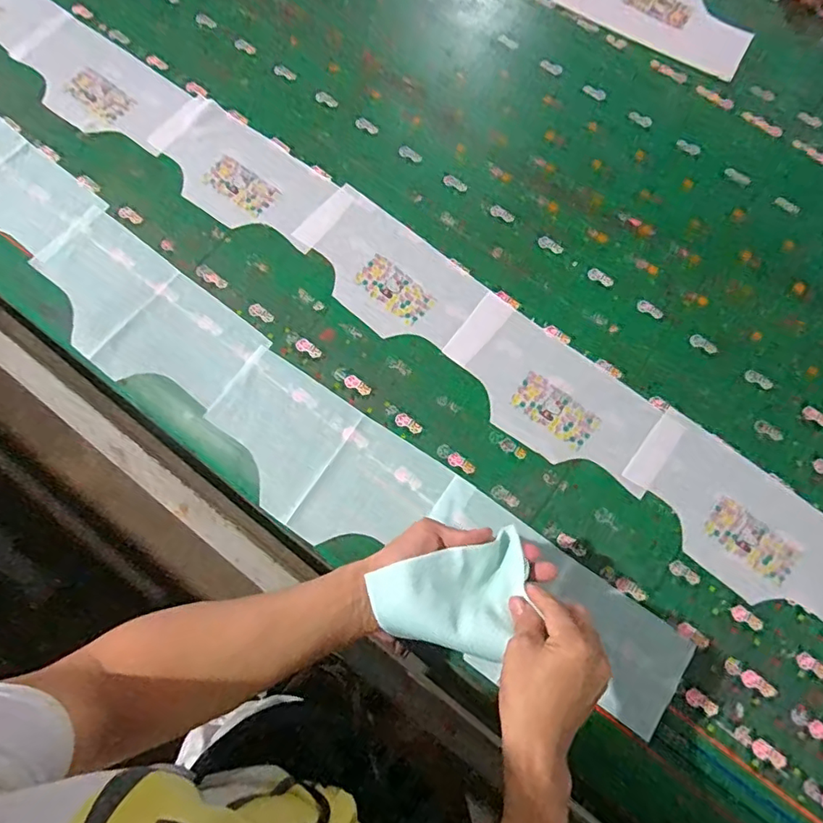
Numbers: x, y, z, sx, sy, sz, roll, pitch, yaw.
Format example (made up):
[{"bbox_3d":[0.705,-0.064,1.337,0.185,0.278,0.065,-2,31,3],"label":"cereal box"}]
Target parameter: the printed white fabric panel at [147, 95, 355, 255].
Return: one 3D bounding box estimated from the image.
[{"bbox_3d":[-0.225,-0.313,0.706,0.273,0.013,0.131,37,82,7],"label":"printed white fabric panel"}]

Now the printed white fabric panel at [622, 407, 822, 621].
[{"bbox_3d":[0.375,0.126,0.595,0.272,0.008,0.134,37,78,7],"label":"printed white fabric panel"}]

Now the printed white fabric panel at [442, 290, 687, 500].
[{"bbox_3d":[0.173,-0.016,0.632,0.283,0.009,0.133,37,78,7],"label":"printed white fabric panel"}]

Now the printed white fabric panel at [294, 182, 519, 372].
[{"bbox_3d":[-0.021,-0.168,0.672,0.278,0.004,0.132,40,78,8],"label":"printed white fabric panel"}]

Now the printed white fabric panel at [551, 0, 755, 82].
[{"bbox_3d":[0.371,-0.607,0.801,0.287,0.007,0.131,30,80,9],"label":"printed white fabric panel"}]

